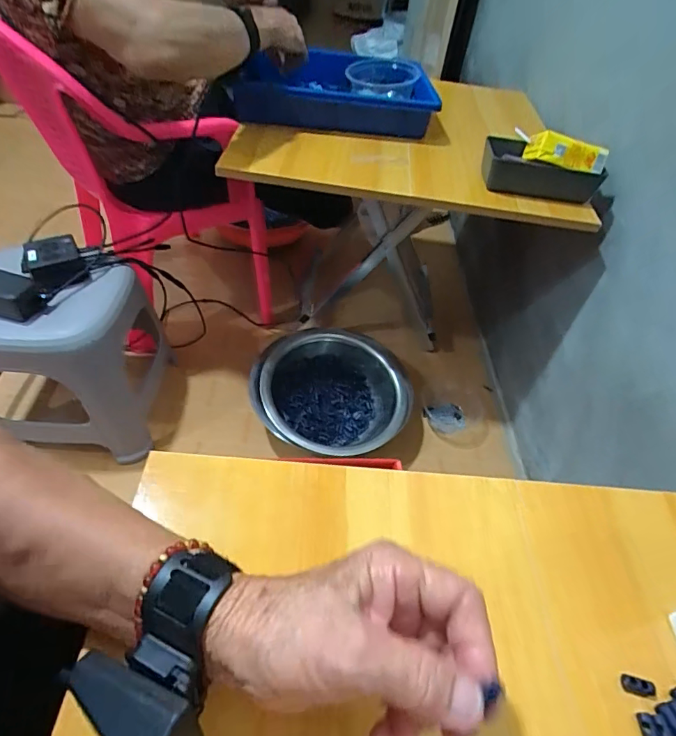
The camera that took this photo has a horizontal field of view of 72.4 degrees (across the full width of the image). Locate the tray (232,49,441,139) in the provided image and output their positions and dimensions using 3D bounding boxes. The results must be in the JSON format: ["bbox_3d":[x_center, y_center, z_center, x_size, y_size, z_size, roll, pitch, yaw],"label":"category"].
[{"bbox_3d":[-0.001,-0.501,0.854,0.341,0.097,0.202,7,48,-1],"label":"tray"}]

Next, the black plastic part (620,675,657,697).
[{"bbox_3d":[0.189,0.199,0.289,0.019,0.005,0.009,14,48,6],"label":"black plastic part"}]

